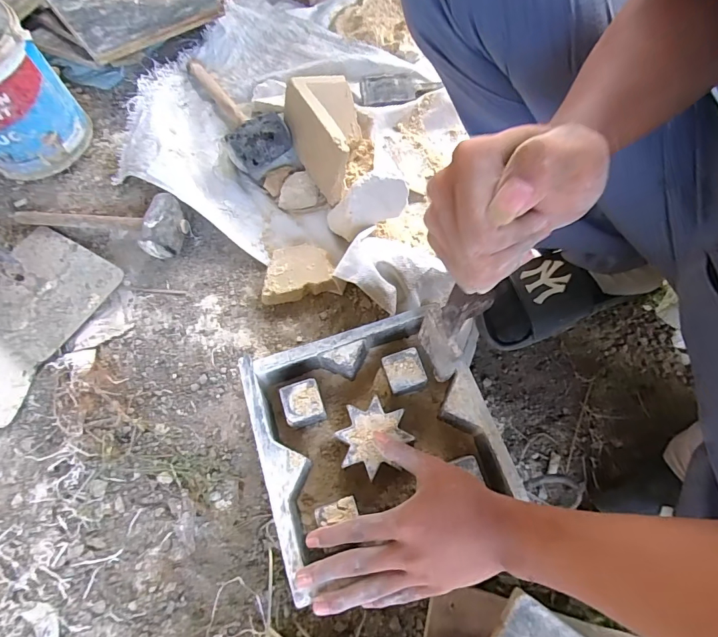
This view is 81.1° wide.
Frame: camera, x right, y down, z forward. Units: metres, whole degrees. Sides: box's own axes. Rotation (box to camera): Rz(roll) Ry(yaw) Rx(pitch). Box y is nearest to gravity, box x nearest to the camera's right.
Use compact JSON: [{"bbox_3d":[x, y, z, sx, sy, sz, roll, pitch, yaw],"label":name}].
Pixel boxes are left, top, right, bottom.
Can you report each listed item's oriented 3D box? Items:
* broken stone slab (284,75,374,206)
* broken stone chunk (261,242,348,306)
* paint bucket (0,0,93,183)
[{"bbox_3d":[-0.029,-0.297,0.689,0.131,0.107,0.191,-21,63,-27],"label":"broken stone slab"},{"bbox_3d":[-0.087,-0.070,0.622,0.113,0.030,0.080,-13,68,-2],"label":"broken stone chunk"},{"bbox_3d":[-0.551,-0.348,0.658,0.163,0.191,0.177,-37,71,-11],"label":"paint bucket"}]

